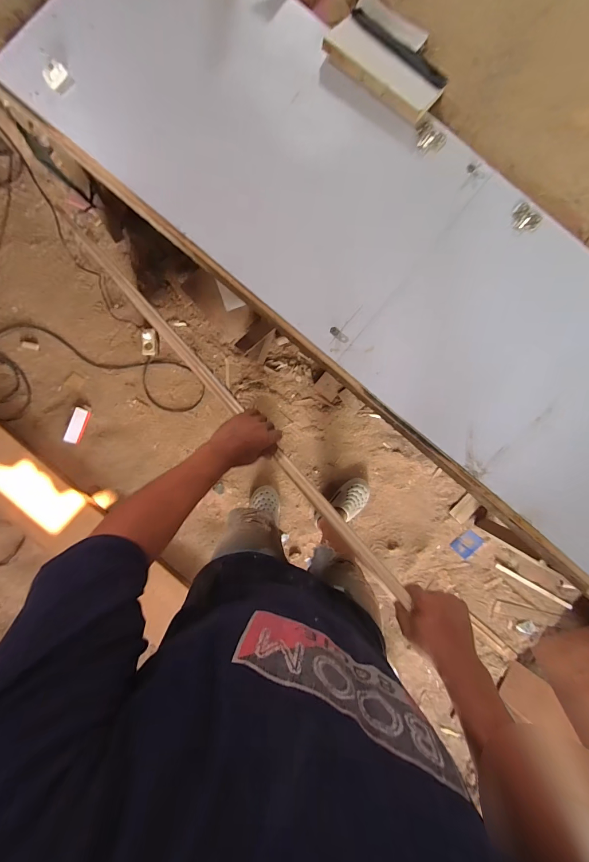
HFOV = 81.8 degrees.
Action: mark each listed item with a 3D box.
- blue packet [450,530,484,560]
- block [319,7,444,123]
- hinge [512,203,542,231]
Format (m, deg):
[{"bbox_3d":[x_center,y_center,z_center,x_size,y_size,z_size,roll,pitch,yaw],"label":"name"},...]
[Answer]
[{"bbox_3d":[0.712,0.466,1.396,0.082,0.011,0.110,38,110,3],"label":"blue packet"},{"bbox_3d":[0.163,-0.654,0.605,0.213,0.019,0.103,37,89,-2],"label":"block"},{"bbox_3d":[0.422,-0.390,0.620,0.043,0.009,0.055,-40,92,-2],"label":"hinge"}]

